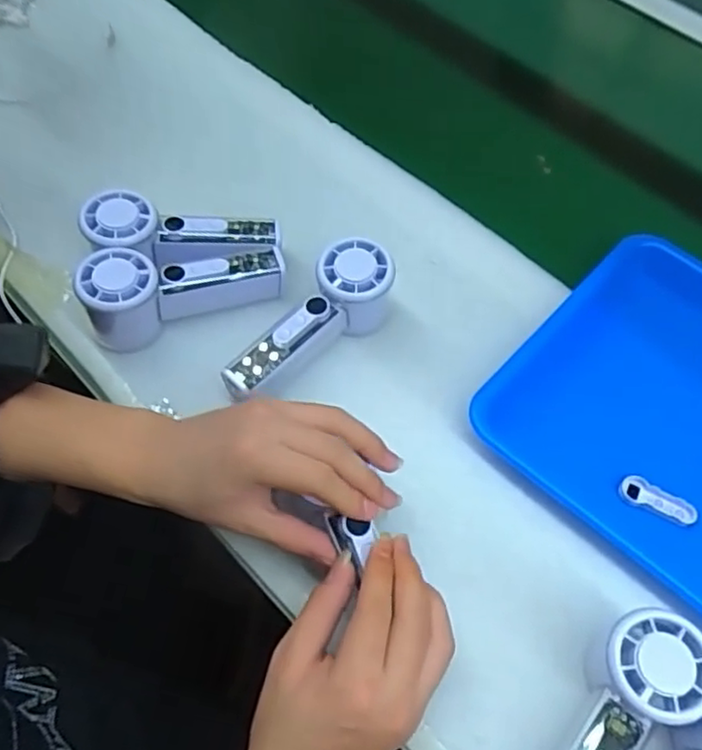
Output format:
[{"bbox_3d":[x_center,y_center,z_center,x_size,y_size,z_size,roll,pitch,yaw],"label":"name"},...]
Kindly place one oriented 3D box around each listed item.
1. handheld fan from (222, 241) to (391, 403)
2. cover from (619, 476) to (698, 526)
[{"bbox_3d":[-0.034,-0.040,0.499,0.154,0.060,0.052,-36,67,-20],"label":"handheld fan"},{"bbox_3d":[0.214,0.087,0.460,0.051,0.009,0.018,23,62,11],"label":"cover"}]

